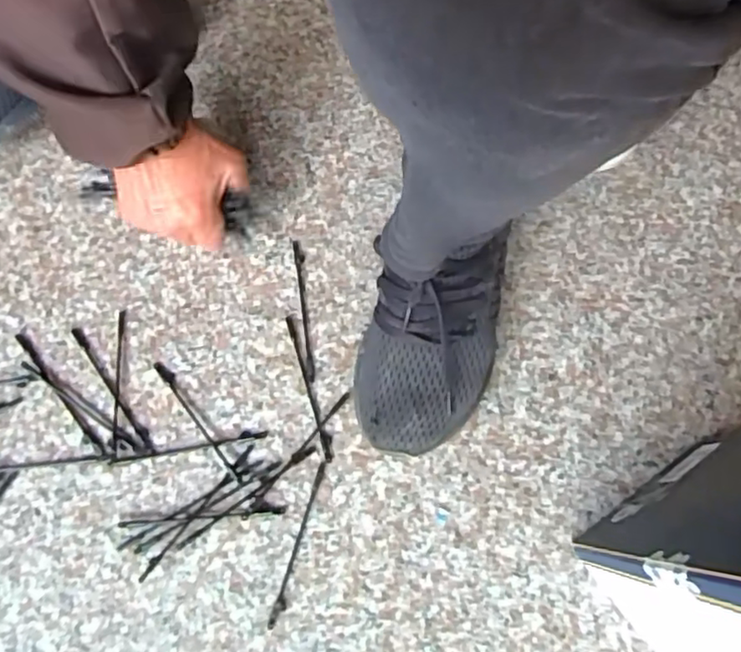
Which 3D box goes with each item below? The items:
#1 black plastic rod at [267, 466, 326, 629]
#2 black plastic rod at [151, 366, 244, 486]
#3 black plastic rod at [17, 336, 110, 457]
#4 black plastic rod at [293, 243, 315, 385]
[{"bbox_3d":[-0.051,0.156,0.456,0.008,0.004,0.116,17,75,4],"label":"black plastic rod"},{"bbox_3d":[-0.129,0.071,0.478,0.009,0.004,0.113,-37,78,-10],"label":"black plastic rod"},{"bbox_3d":[-0.234,0.052,0.480,0.009,0.004,0.121,-38,78,-11],"label":"black plastic rod"},{"bbox_3d":[-0.052,-0.013,0.504,0.007,0.004,0.117,-7,75,-3],"label":"black plastic rod"}]

